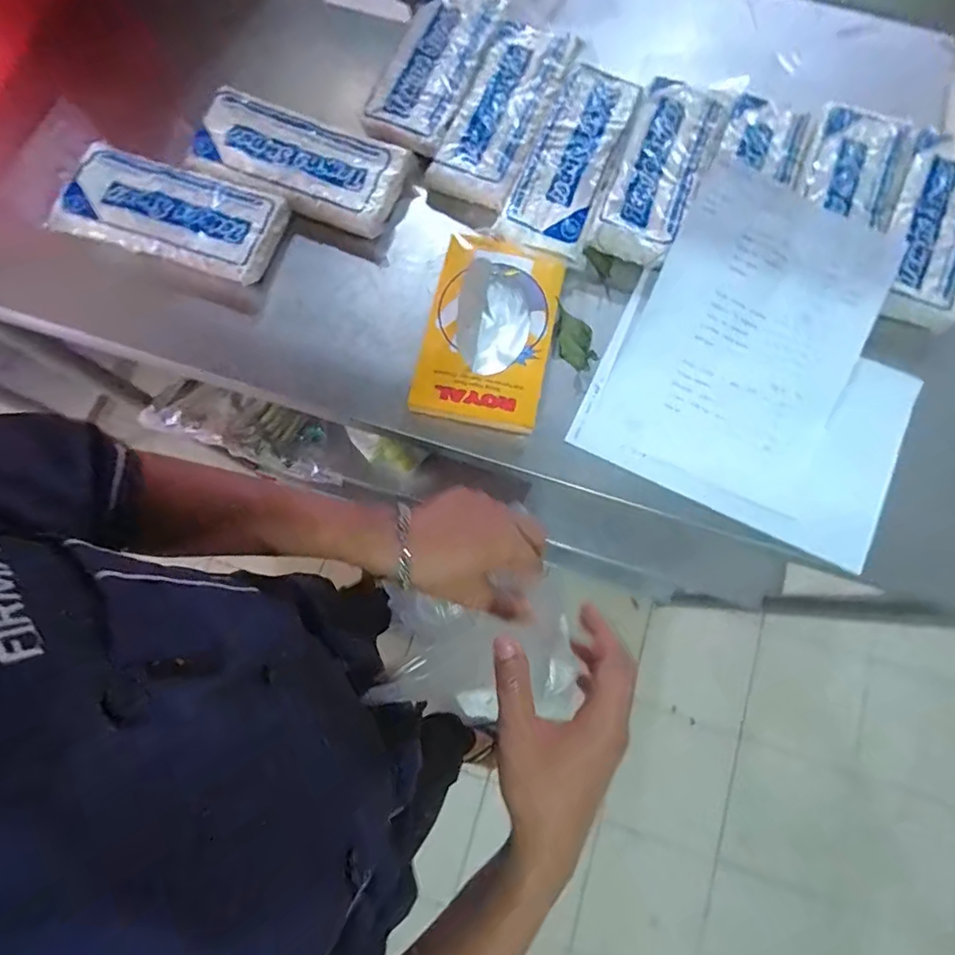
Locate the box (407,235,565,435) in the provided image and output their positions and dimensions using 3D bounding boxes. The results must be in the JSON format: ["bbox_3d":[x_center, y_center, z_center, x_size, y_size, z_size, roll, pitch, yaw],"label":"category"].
[{"bbox_3d":[0.013,-0.142,0.524,0.120,0.035,0.185,12,78,2],"label":"box"}]

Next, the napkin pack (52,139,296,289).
[{"bbox_3d":[-0.308,-0.271,0.533,0.203,0.033,0.099,18,78,4],"label":"napkin pack"}]

